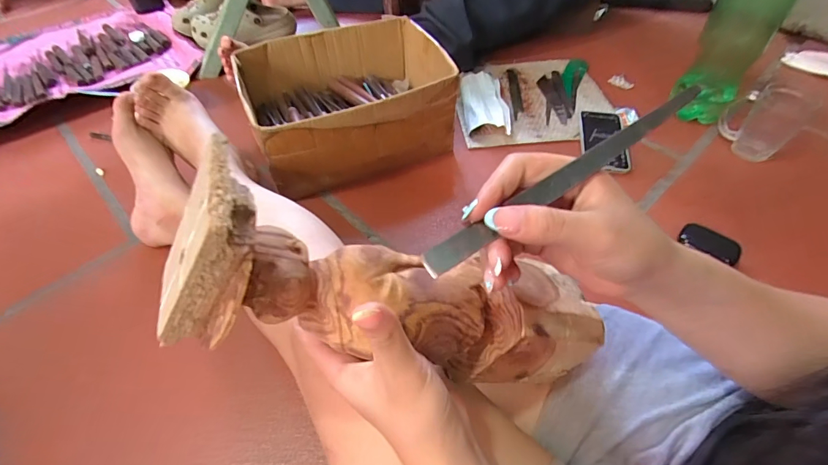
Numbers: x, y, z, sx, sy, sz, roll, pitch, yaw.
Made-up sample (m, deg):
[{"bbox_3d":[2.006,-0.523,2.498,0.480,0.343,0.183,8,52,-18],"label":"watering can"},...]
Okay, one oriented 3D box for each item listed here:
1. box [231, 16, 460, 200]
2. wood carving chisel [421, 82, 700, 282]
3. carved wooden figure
[{"bbox_3d":[-0.106,-0.235,0.711,0.335,0.146,0.272,-21,54,-12],"label":"box"},{"bbox_3d":[0.086,-0.031,0.229,0.185,0.006,0.015,-33,57,-7],"label":"wood carving chisel"},{"bbox_3d":[0.012,0.046,0.264,0.297,0.072,0.073,19,45,-31],"label":"carved wooden figure"}]

